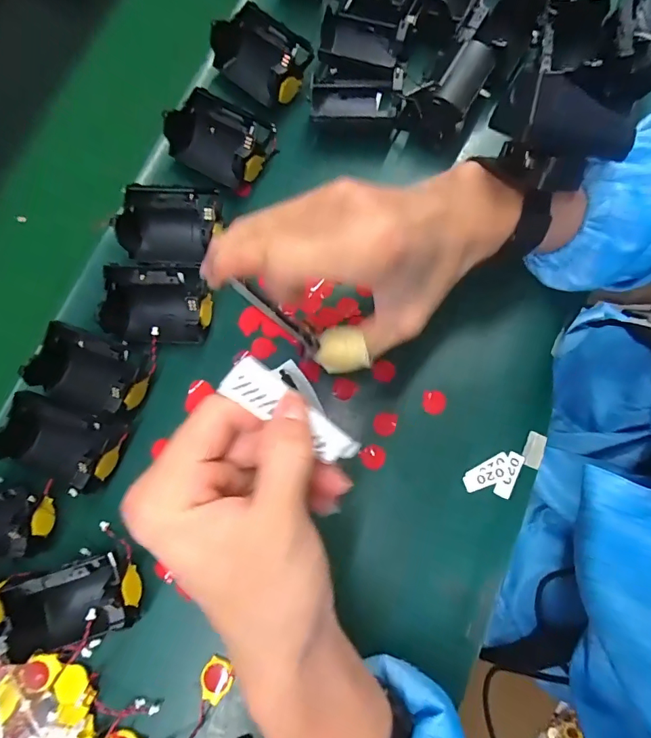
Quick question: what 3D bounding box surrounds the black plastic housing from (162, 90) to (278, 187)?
[{"bbox_3d":[-0.079,-0.179,0.338,0.073,0.040,0.065,26,80,9],"label":"black plastic housing"}]

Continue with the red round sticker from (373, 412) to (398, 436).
[{"bbox_3d":[0.041,0.037,0.295,0.016,0.004,0.016,-1,76,5],"label":"red round sticker"}]

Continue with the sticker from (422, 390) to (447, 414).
[{"bbox_3d":[0.075,0.023,0.299,0.016,0.004,0.016,0,76,1],"label":"sticker"}]

